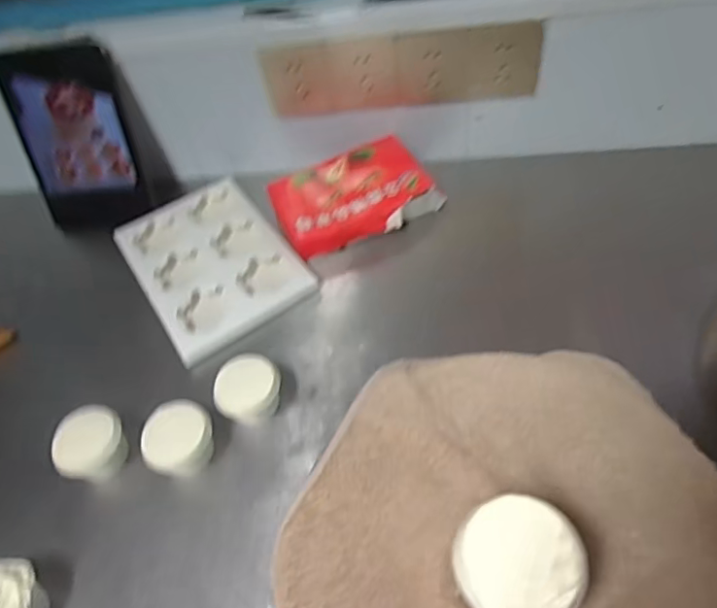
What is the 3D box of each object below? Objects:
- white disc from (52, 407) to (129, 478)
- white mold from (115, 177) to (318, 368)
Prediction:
[{"bbox_3d":[-0.265,0.140,0.562,0.069,0.057,0.056,-28,54,-13],"label":"white disc"},{"bbox_3d":[-0.187,-0.053,0.714,0.176,0.026,0.251,-33,55,-16],"label":"white mold"}]

